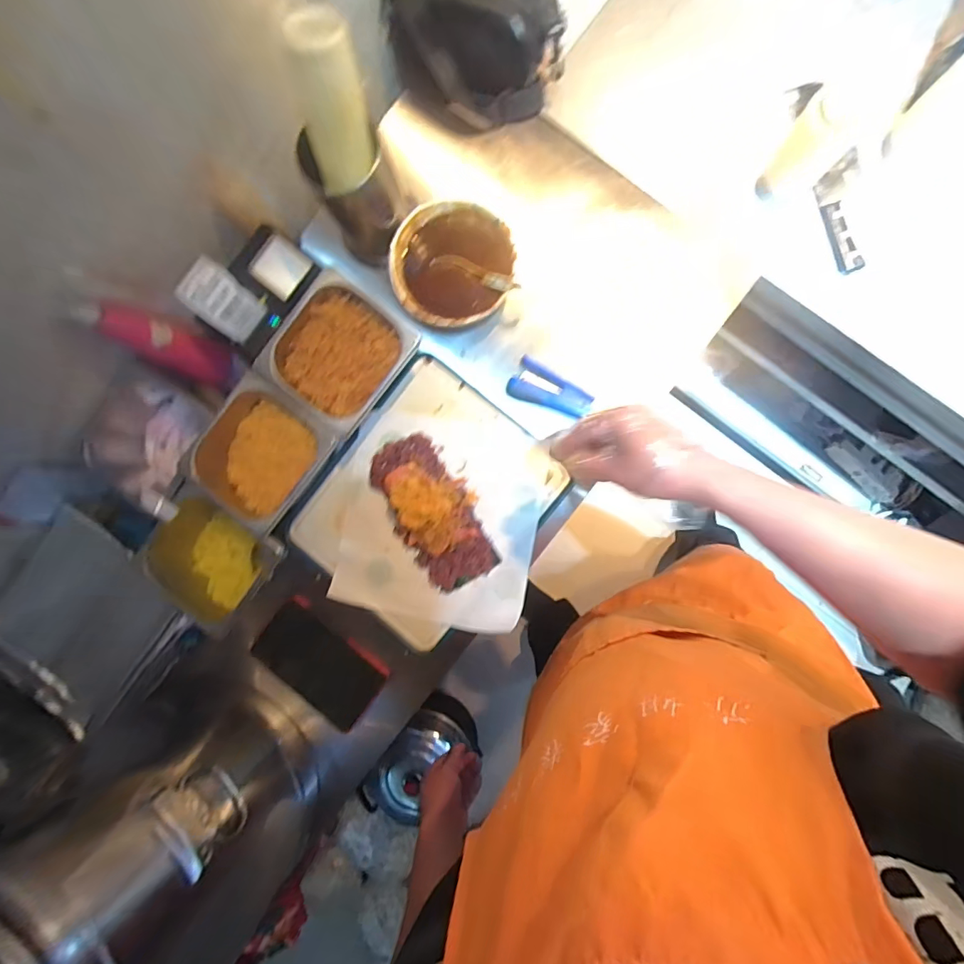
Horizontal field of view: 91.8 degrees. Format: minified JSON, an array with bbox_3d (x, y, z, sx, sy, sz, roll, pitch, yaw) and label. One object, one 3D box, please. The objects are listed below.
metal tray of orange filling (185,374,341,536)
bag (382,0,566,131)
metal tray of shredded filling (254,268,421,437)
[{"bbox_3d":[-0.305,-0.038,0.667,0.156,0.080,0.180,33,94,6],"label":"metal tray of orange filling"},{"bbox_3d":[-0.010,-0.599,0.645,0.238,0.122,0.122,2,90,6],"label":"bag"},{"bbox_3d":[-0.198,-0.175,0.648,0.167,0.072,0.178,37,94,5],"label":"metal tray of shredded filling"}]

